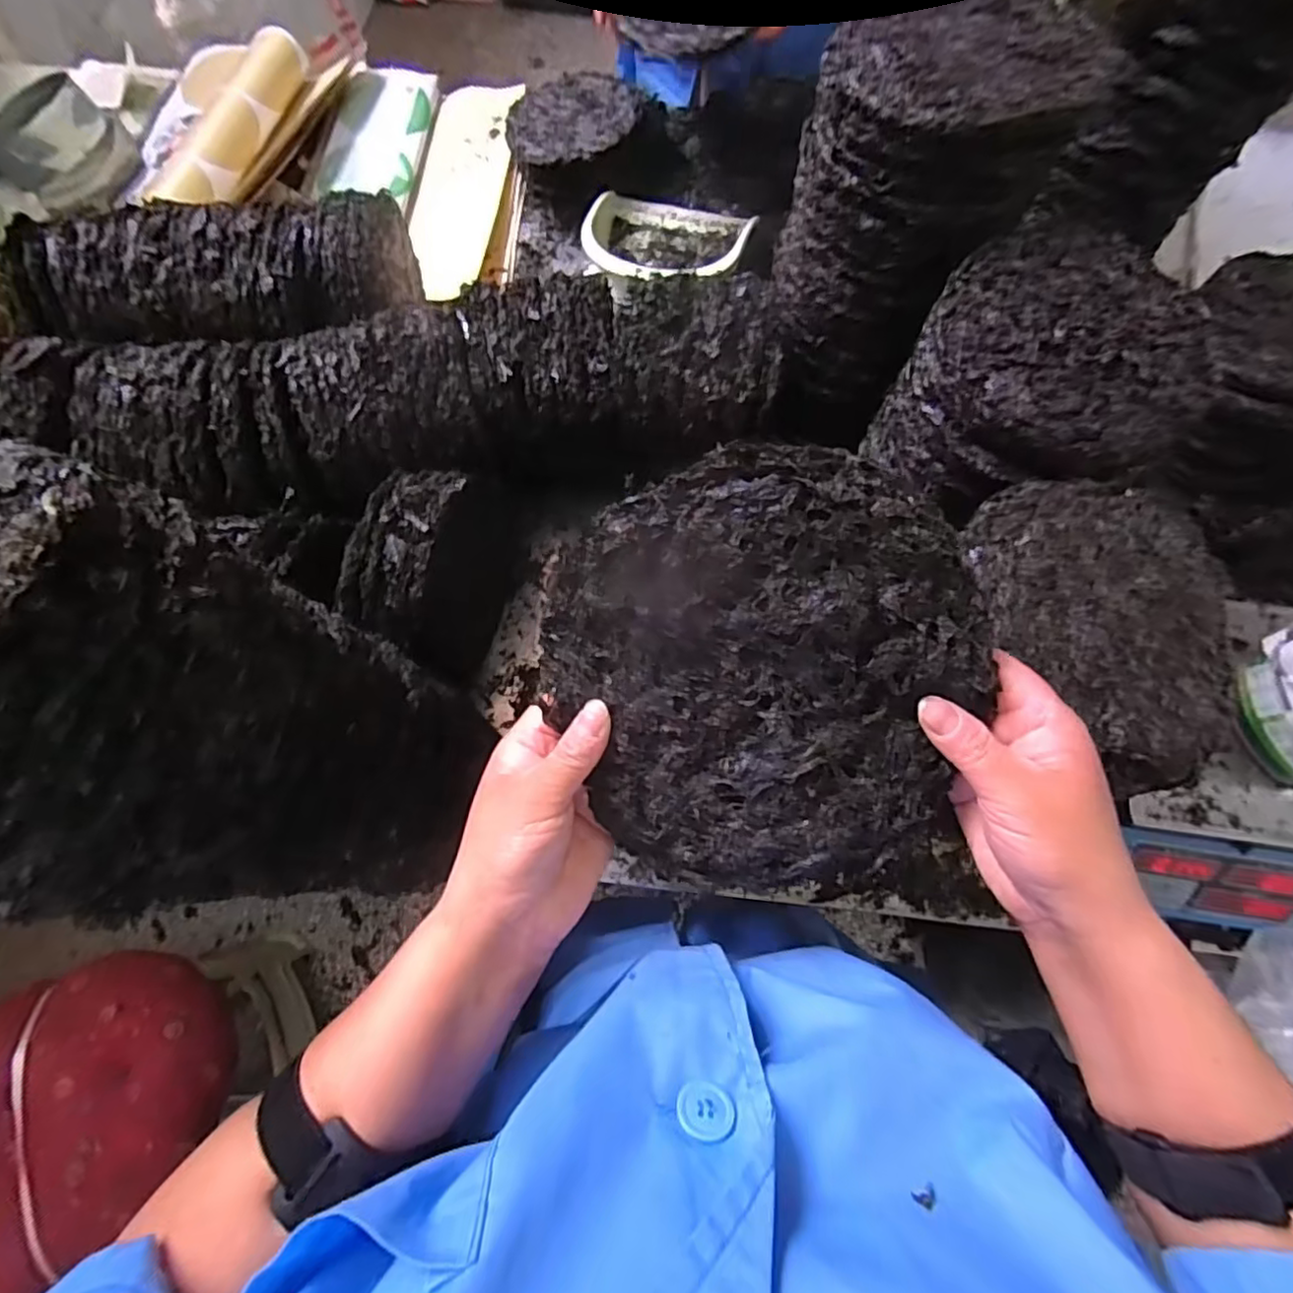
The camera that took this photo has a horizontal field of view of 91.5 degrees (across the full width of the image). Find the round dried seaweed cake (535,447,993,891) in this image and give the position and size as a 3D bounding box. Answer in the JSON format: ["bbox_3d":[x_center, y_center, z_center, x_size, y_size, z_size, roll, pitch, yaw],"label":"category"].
[{"bbox_3d":[0.051,0.016,0.279,0.183,0.014,0.192,1,102,6],"label":"round dried seaweed cake"}]

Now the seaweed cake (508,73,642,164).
[{"bbox_3d":[-0.104,-0.756,0.893,0.189,0.021,0.184,0,71,1],"label":"seaweed cake"}]

